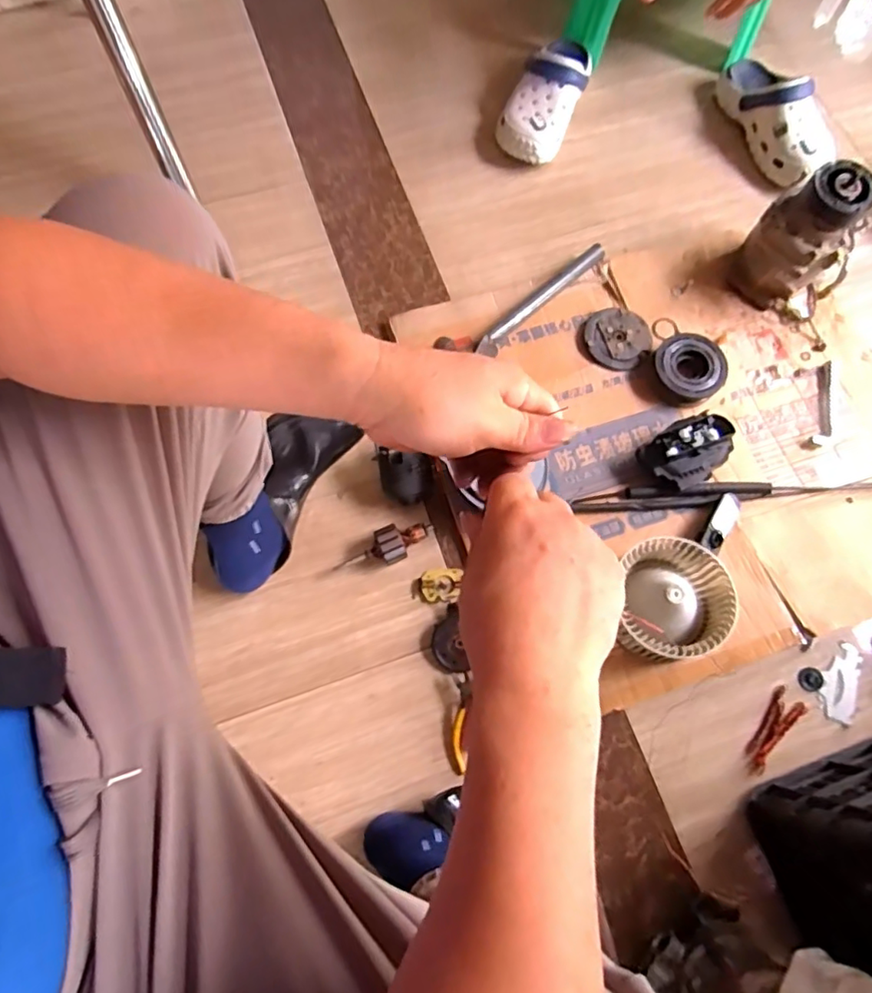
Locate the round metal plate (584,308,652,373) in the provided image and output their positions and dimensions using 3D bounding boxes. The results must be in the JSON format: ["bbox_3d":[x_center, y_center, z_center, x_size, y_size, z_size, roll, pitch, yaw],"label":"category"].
[{"bbox_3d":[0.277,-0.243,0.876,0.094,0.010,0.107,37,74,10],"label":"round metal plate"}]

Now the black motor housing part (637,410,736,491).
[{"bbox_3d":[0.345,-0.059,0.792,0.120,0.062,0.081,-34,75,-11],"label":"black motor housing part"}]

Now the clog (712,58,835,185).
[{"bbox_3d":[0.601,-0.677,1.022,0.095,0.101,0.288,-14,72,-7],"label":"clog"}]

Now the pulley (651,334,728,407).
[{"bbox_3d":[0.372,-0.185,0.850,0.109,0.037,0.100,1,71,-2],"label":"pulley"}]

